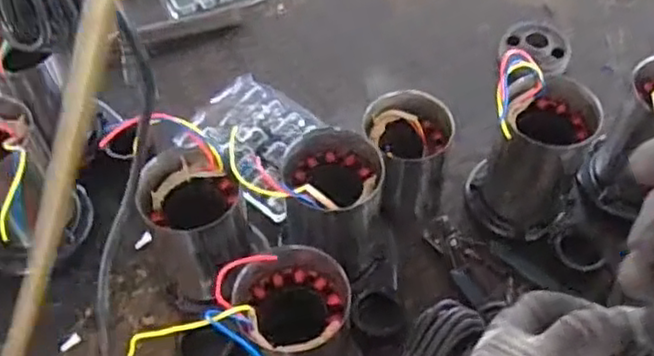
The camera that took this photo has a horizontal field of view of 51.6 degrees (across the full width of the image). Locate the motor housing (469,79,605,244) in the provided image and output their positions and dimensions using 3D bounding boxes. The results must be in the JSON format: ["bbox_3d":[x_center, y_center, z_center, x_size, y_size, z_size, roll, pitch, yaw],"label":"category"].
[{"bbox_3d":[0.208,-0.013,0.703,0.103,0.158,0.106,21,58,16],"label":"motor housing"}]

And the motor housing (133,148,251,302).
[{"bbox_3d":[-0.123,0.049,0.659,0.088,0.148,0.091,-1,54,1],"label":"motor housing"}]

